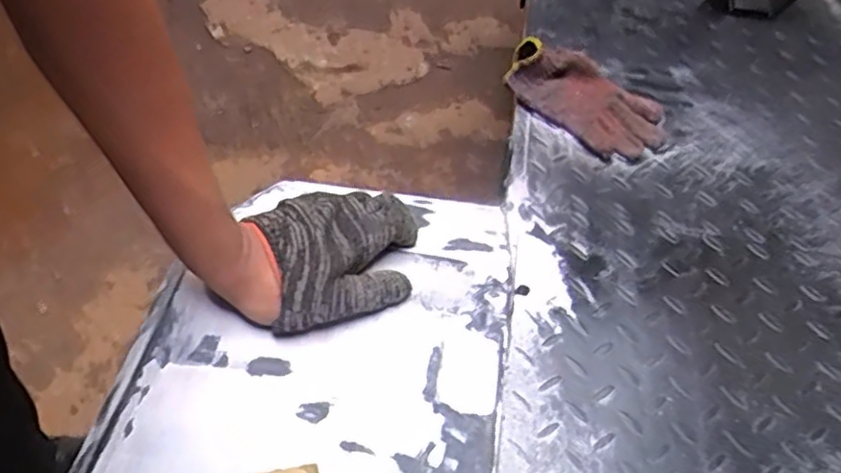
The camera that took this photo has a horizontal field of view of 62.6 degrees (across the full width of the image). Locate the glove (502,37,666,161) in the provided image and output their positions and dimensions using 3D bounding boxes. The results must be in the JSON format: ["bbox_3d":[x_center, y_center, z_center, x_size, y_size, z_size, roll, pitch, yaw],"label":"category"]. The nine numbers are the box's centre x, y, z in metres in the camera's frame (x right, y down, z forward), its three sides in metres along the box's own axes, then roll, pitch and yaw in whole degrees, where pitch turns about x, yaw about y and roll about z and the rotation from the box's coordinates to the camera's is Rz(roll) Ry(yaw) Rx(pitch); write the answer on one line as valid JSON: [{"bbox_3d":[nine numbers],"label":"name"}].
[{"bbox_3d":[0.192,-0.165,0.790,0.189,0.052,0.118,36,55,23],"label":"glove"}]

